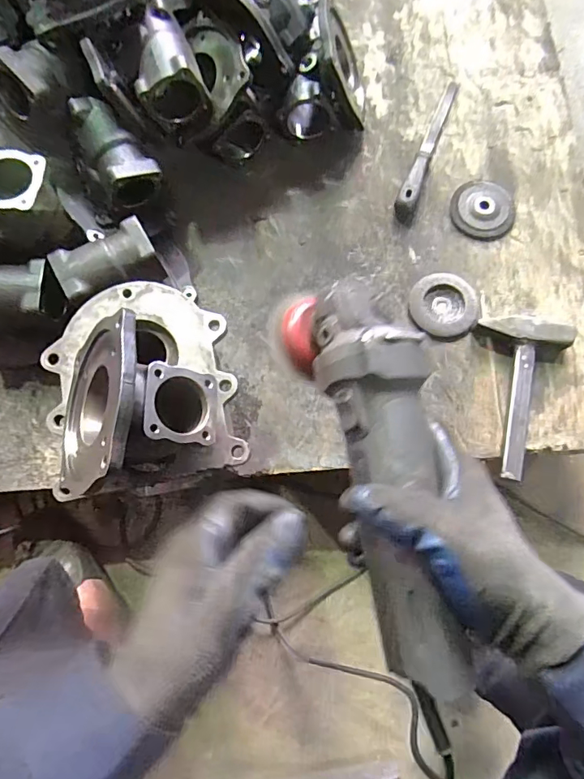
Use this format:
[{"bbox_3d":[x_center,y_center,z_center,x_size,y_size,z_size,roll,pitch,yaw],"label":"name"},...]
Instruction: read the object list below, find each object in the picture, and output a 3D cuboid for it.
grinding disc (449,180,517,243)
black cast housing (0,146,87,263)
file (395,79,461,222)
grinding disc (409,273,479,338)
[{"bbox_3d":[0.291,-0.274,0.737,0.097,0.018,0.093,0,78,0],"label":"grinding disc"},{"bbox_3d":[-0.355,-0.224,0.629,0.120,0.100,0.141,11,78,2],"label":"black cast housing"},{"bbox_3d":[0.218,-0.387,0.763,0.031,0.031,0.280,22,79,4],"label":"file"},{"bbox_3d":[0.220,-0.122,0.705,0.092,0.027,0.098,0,78,0],"label":"grinding disc"}]

